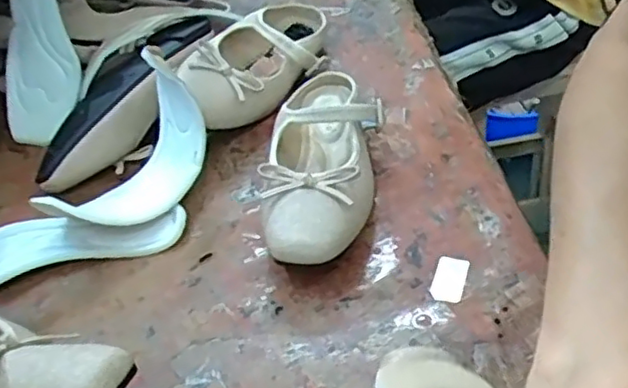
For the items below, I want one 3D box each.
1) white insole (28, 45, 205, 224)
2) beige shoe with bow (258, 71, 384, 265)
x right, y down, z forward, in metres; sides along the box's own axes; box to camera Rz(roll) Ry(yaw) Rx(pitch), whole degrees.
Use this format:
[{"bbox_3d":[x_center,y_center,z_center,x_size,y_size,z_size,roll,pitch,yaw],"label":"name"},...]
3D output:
[{"bbox_3d":[-0.147,-0.029,0.503,0.074,0.099,0.139,19,47,29],"label":"white insole"},{"bbox_3d":[0.010,-0.035,0.520,0.082,0.059,0.238,1,40,10],"label":"beige shoe with bow"}]

